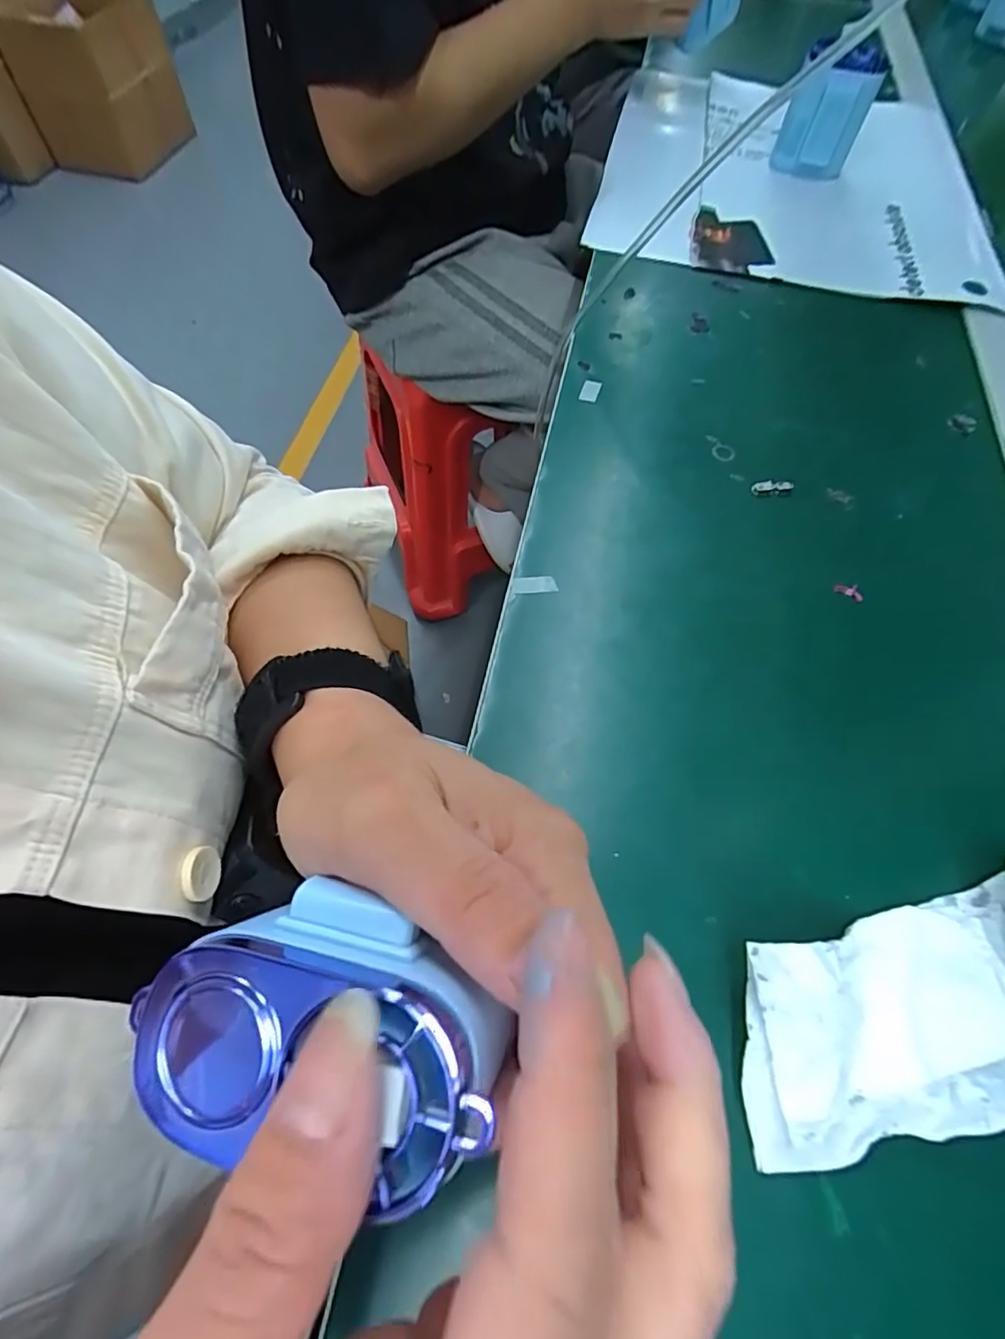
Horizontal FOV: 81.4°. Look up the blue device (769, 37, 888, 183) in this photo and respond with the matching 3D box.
[{"bbox_3d":[0.284,-0.487,0.511,0.066,0.092,0.063,21,63,9],"label":"blue device"}]

